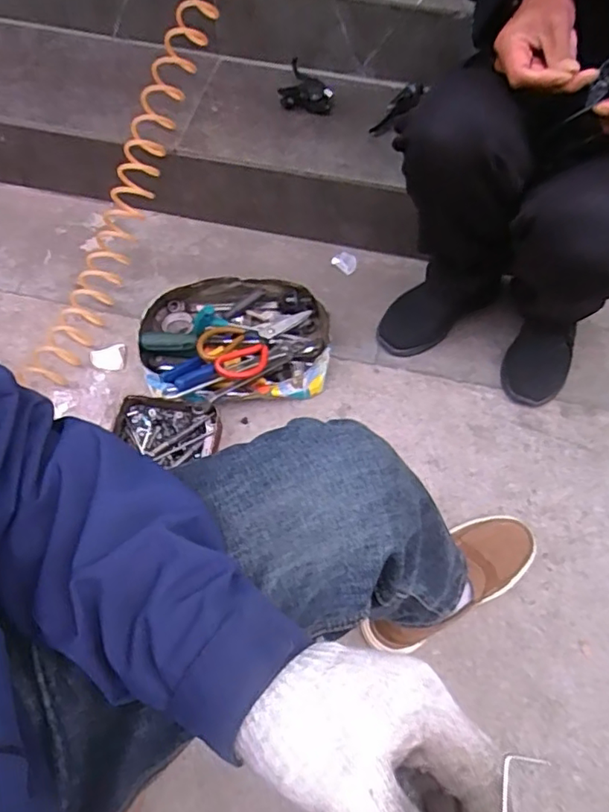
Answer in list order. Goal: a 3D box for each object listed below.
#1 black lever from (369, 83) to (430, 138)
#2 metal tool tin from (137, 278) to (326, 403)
[{"bbox_3d":[0.164,-0.529,1.029,0.116,0.029,0.032,-42,67,14],"label":"black lever"},{"bbox_3d":[-0.114,-0.104,0.962,0.305,0.075,0.238,1,61,-3],"label":"metal tool tin"}]

